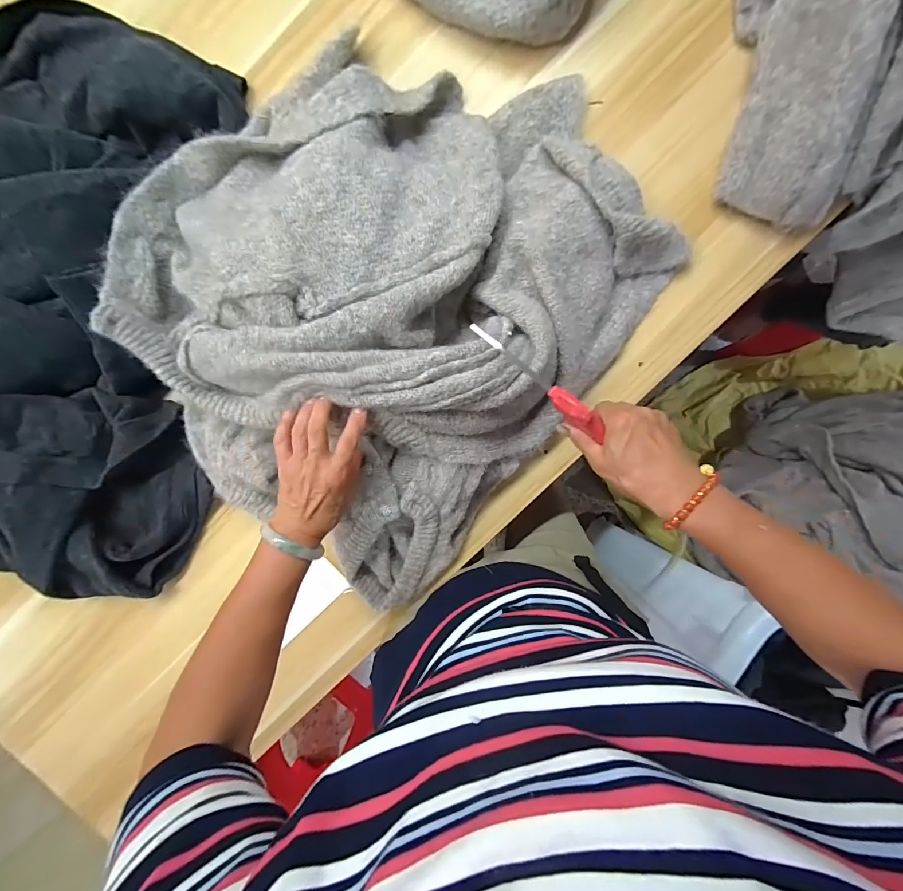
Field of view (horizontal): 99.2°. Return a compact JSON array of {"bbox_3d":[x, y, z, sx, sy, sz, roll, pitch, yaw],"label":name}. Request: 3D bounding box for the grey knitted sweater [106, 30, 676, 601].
[{"bbox_3d":[-0.088,-0.175,0.452,0.540,0.138,0.620,36,94,-3],"label":"grey knitted sweater"}]

